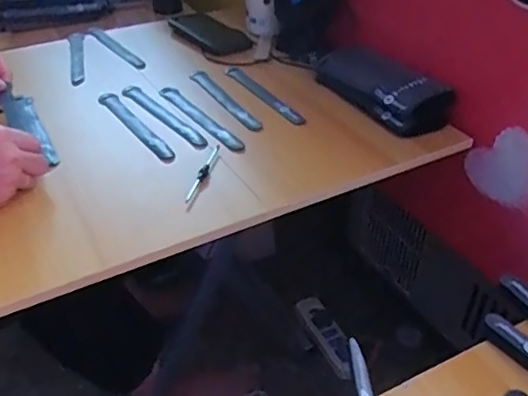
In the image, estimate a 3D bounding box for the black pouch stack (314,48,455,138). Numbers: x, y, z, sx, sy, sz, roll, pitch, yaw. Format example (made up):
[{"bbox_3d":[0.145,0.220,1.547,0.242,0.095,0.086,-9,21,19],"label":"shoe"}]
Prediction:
[{"bbox_3d":[0.163,-0.162,0.813,0.085,0.058,0.244,-18,39,-22],"label":"black pouch stack"}]

